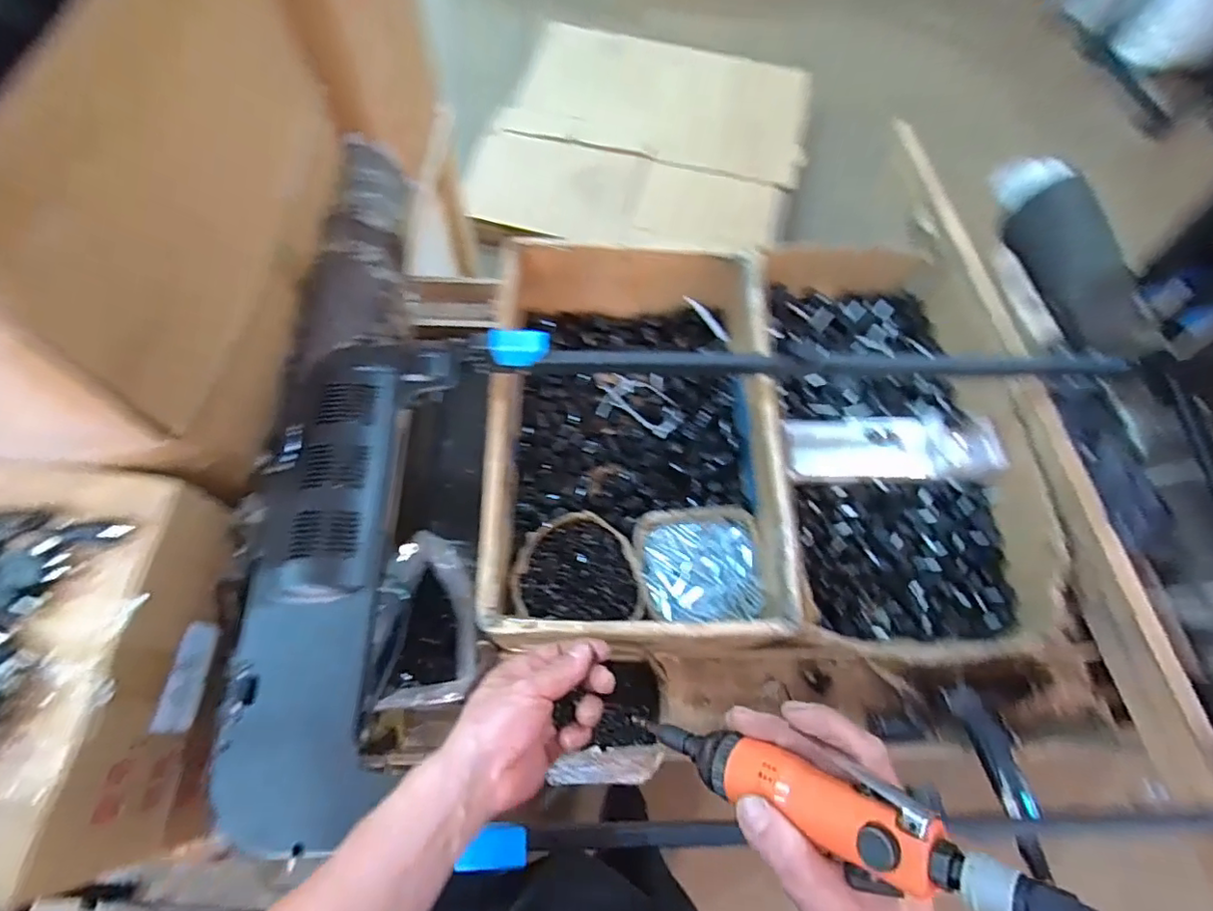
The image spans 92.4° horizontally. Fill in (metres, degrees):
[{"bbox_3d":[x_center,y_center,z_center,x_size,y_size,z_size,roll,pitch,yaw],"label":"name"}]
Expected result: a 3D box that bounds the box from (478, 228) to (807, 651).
[{"bbox_3d":[0.033,-0.019,0.767,0.349,0.180,0.527,3,67,-2],"label":"box"}]

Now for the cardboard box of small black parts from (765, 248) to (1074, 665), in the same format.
[{"bbox_3d":[0.407,-0.026,0.821,0.317,0.147,0.607,4,67,-1],"label":"cardboard box of small black parts"}]

